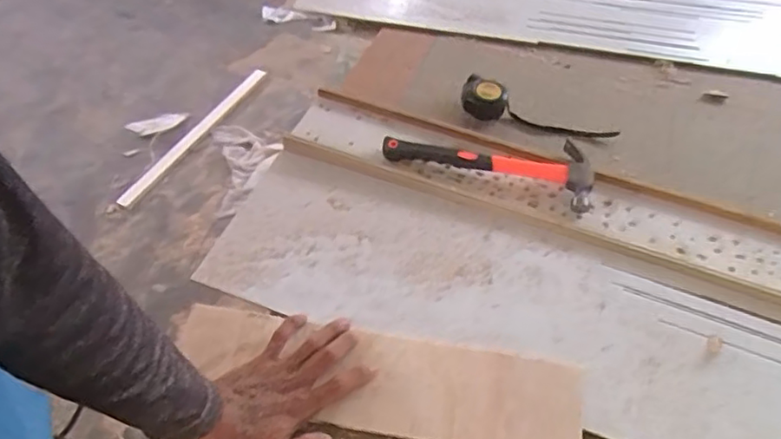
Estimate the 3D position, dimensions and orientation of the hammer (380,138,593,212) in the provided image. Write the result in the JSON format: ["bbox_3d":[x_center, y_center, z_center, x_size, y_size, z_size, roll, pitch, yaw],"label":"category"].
[{"bbox_3d":[0.130,-0.085,0.802,0.271,0.027,0.099,16,55,14],"label":"hammer"}]

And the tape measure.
[{"bbox_3d":[0.204,-0.148,0.859,0.214,0.044,0.052,16,55,13],"label":"tape measure"}]

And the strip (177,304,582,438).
[{"bbox_3d":[-0.018,0.159,0.621,0.402,0.015,0.099,8,59,8],"label":"strip"}]

